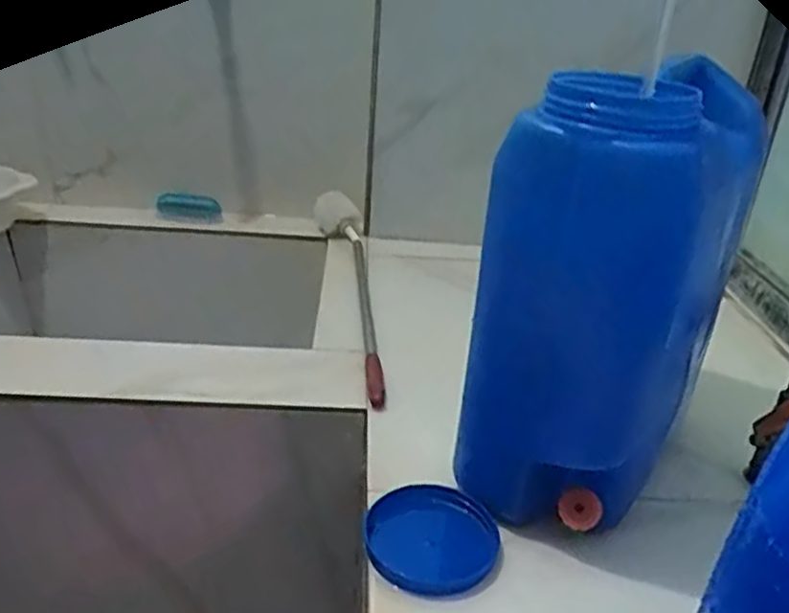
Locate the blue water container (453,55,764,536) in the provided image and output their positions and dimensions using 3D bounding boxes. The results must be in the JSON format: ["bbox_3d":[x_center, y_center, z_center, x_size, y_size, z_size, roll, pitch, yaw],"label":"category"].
[{"bbox_3d":[0.200,-0.005,0.687,0.182,0.416,0.255,17,30,23],"label":"blue water container"}]

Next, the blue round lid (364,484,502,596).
[{"bbox_3d":[0.034,0.209,0.662,0.116,0.018,0.116,3,27,-2],"label":"blue round lid"}]

